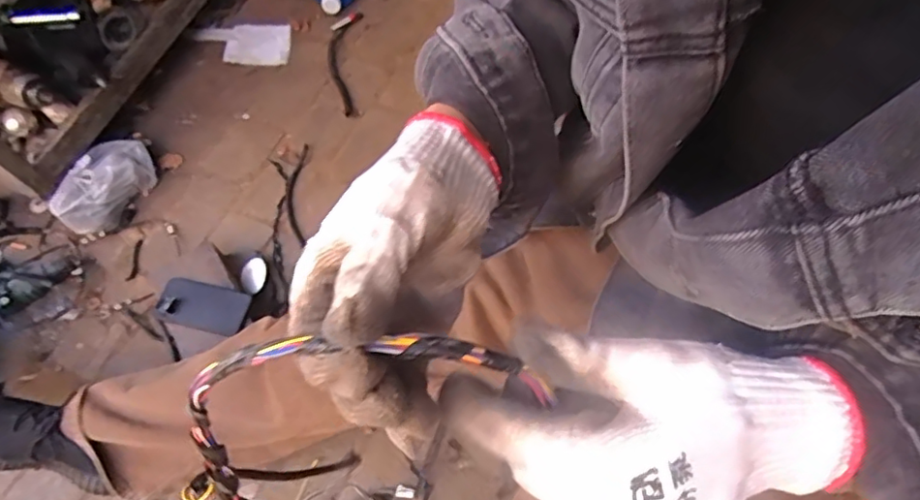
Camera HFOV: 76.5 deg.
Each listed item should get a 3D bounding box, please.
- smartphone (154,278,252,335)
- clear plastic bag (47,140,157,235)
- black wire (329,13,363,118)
[{"bbox_3d":[-0.413,0.089,0.937,0.142,0.014,0.072,9,62,8],"label":"smartphone"},{"bbox_3d":[-0.642,-0.119,1.062,0.079,0.098,0.196,25,65,15],"label":"clear plastic bag"},{"bbox_3d":[-0.249,-0.389,1.236,0.068,0.029,0.284,-2,61,2],"label":"black wire"}]

